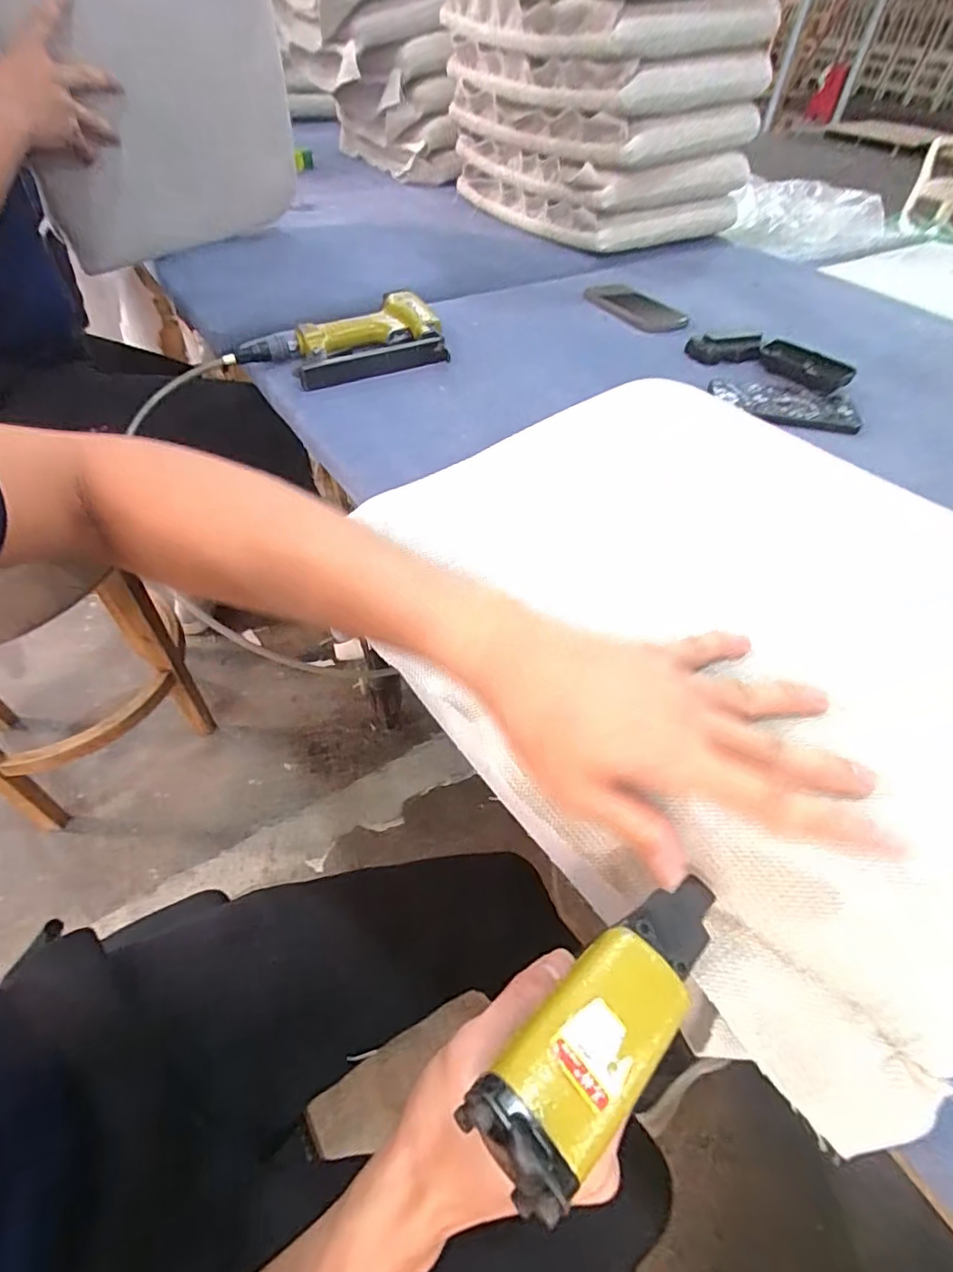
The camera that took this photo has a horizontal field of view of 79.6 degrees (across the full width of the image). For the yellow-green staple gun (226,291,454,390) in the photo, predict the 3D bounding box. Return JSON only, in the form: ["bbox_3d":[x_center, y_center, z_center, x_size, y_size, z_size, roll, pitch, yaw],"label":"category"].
[{"bbox_3d":[-0.169,-0.353,0.692,0.253,0.042,0.126,-20,54,-18],"label":"yellow-green staple gun"}]

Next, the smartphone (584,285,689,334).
[{"bbox_3d":[0.240,-0.491,0.856,0.089,0.012,0.159,-24,55,-21],"label":"smartphone"}]

